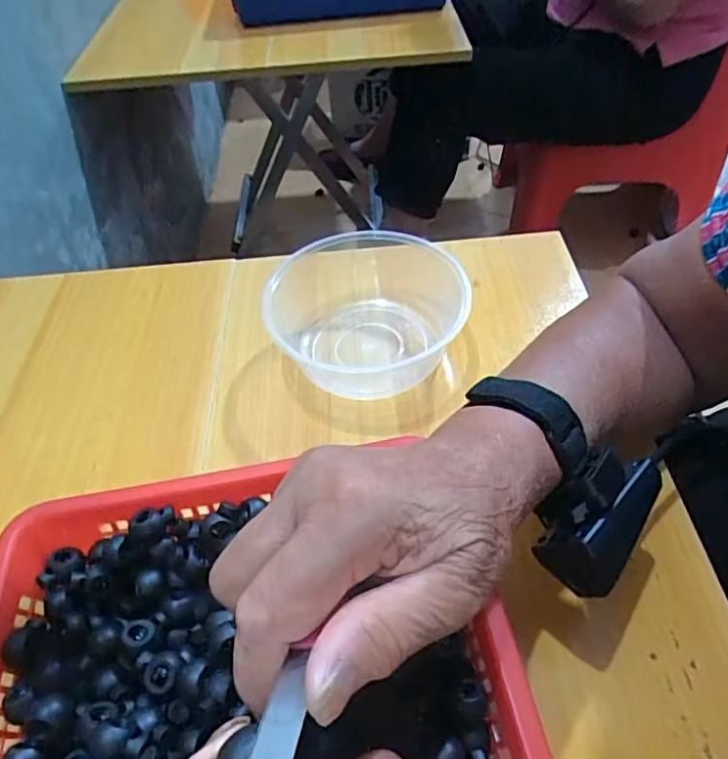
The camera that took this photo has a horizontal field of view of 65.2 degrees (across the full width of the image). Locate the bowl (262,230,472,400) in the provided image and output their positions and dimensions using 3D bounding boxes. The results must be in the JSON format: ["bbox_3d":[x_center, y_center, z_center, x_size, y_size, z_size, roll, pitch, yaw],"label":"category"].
[{"bbox_3d":[0.008,-0.045,0.418,0.129,0.062,0.145,17,54,19],"label":"bowl"}]

